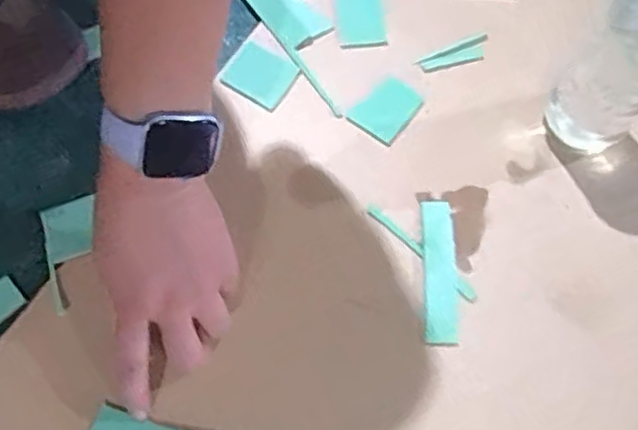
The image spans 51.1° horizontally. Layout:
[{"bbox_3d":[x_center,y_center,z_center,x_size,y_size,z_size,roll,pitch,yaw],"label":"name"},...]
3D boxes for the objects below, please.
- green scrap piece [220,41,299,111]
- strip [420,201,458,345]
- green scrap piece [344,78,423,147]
[{"bbox_3d":[-0.044,-0.105,0.503,0.044,0.004,0.043,33,67,-2],"label":"green scrap piece"},{"bbox_3d":[0.083,0.038,0.459,0.022,0.004,0.100,2,69,-1],"label":"strip"},{"bbox_3d":[0.051,-0.081,0.503,0.040,0.004,0.052,37,72,11],"label":"green scrap piece"}]

